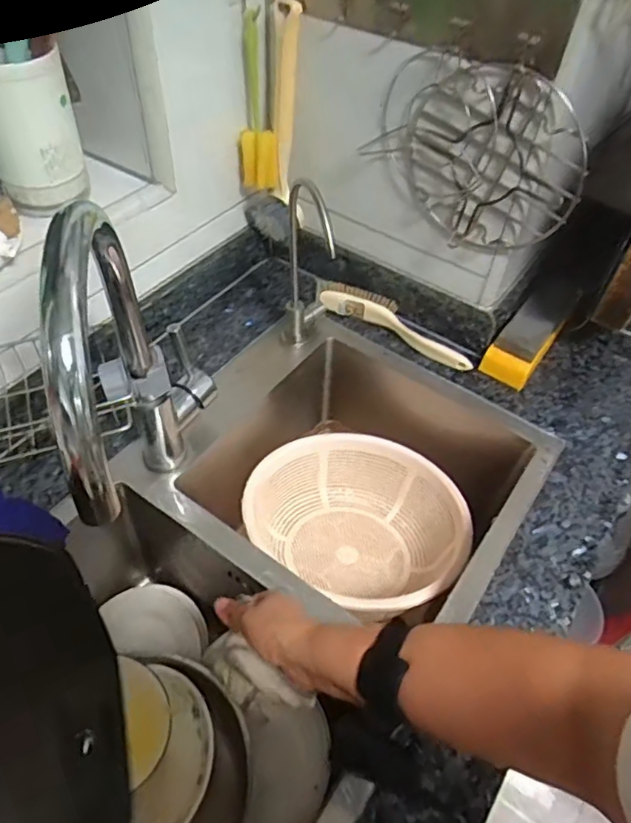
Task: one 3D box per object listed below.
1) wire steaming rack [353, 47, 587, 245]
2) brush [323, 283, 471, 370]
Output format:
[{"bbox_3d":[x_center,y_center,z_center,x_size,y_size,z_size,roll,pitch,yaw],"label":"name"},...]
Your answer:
[{"bbox_3d":[0.174,-0.285,0.652,0.240,0.182,0.042,23,53,15],"label":"wire steaming rack"},{"bbox_3d":[0.114,-0.121,0.807,0.226,0.031,0.052,28,54,19],"label":"brush"}]

